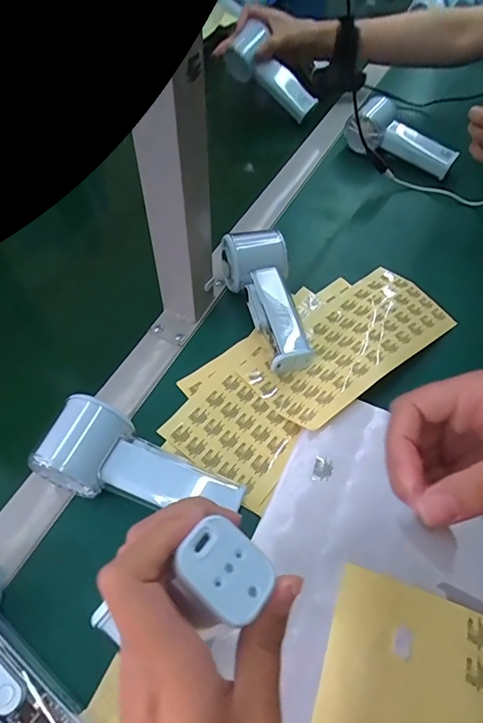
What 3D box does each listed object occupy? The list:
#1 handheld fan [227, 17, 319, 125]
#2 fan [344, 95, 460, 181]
[{"bbox_3d":[0.051,-0.437,0.664,0.150,0.052,0.068,38,59,-6],"label":"handheld fan"},{"bbox_3d":[0.220,-0.305,0.602,0.149,0.072,0.055,32,60,23],"label":"fan"}]

